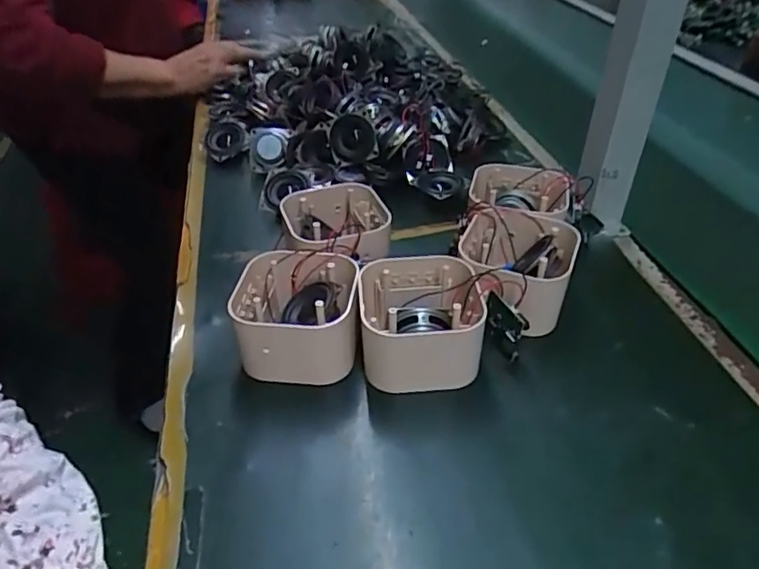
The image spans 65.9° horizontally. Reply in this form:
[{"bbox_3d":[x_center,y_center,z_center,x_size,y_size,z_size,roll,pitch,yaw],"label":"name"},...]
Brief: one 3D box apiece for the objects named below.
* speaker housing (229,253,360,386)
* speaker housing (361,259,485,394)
[{"bbox_3d":[-0.063,0.025,0.452,0.092,0.063,0.091,-1,38,1],"label":"speaker housing"},{"bbox_3d":[0.030,0.029,0.443,0.089,0.061,0.095,-3,38,-2],"label":"speaker housing"}]

